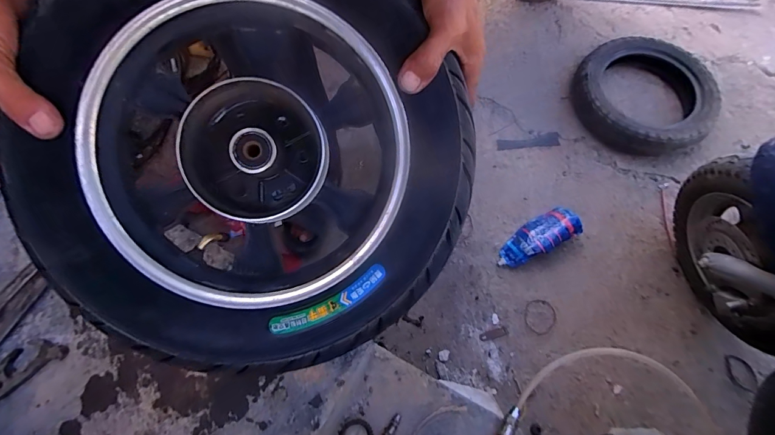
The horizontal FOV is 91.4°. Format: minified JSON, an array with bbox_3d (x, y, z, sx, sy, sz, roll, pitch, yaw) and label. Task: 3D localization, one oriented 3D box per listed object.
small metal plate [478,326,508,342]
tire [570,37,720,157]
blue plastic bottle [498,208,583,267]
[{"bbox_3d":[0.243,0.267,0.865,0.066,0.004,0.020,-14,67,-5],"label":"small metal plate"},{"bbox_3d":[0.697,-0.336,1.039,0.324,0.106,0.355,0,67,1],"label":"tire"},{"bbox_3d":[0.362,0.050,0.925,0.211,0.060,0.088,-27,69,-10],"label":"blue plastic bottle"}]

